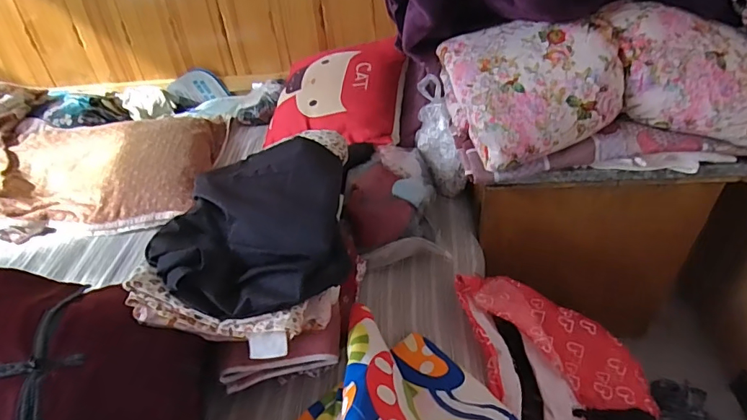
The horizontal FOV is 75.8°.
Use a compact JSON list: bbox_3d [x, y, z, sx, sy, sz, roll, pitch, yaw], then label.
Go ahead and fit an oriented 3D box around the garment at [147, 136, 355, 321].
[{"bbox_3d":[-0.169,0.009,0.672,0.256,0.058,0.318,-6,42,1],"label":"garment"}]

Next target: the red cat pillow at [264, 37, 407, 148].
[{"bbox_3d":[-0.088,-0.269,1.135,0.360,0.120,0.335,13,72,22],"label":"red cat pillow"}]

